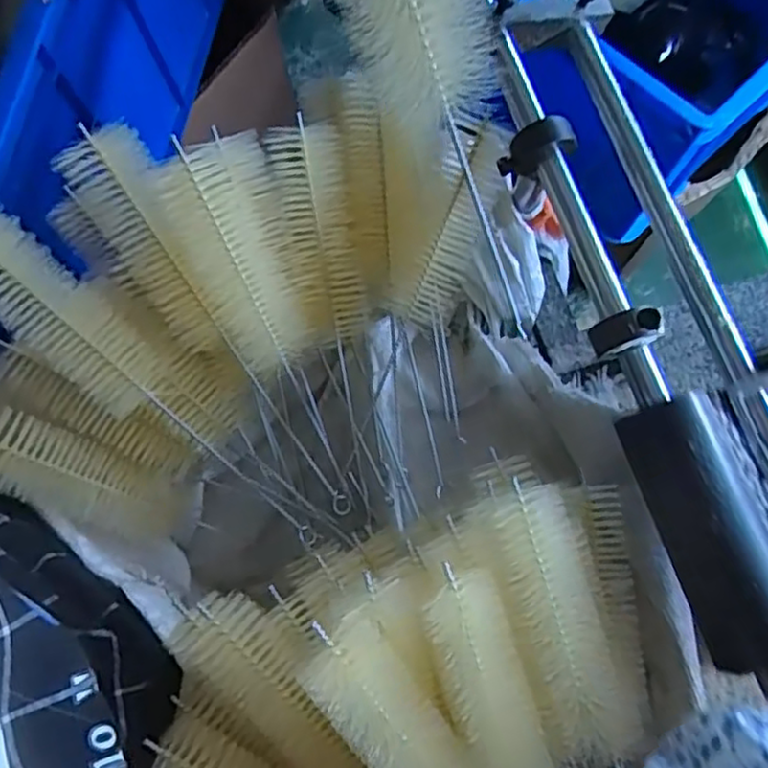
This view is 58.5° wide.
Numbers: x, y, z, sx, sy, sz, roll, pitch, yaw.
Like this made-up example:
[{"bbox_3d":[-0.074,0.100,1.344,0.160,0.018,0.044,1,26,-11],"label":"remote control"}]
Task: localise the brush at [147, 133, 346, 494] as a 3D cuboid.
[{"bbox_3d":[-0.061,-0.034,0.369,0.050,0.048,0.183,-21,110,-4],"label":"brush"}]

